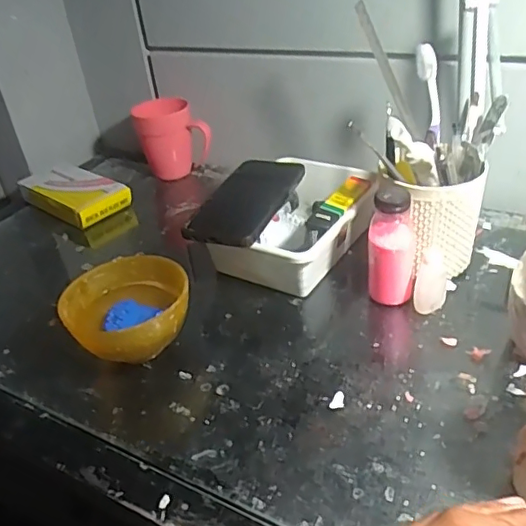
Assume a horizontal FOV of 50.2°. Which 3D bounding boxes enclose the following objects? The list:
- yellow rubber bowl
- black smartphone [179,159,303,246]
[{"bbox_3d":[-0.118,0.050,0.506,0.106,0.069,0.105,-5,35,3],"label":"yellow rubber bowl"},{"bbox_3d":[-0.016,-0.069,0.599,0.079,0.012,0.163,9,37,21],"label":"black smartphone"}]

